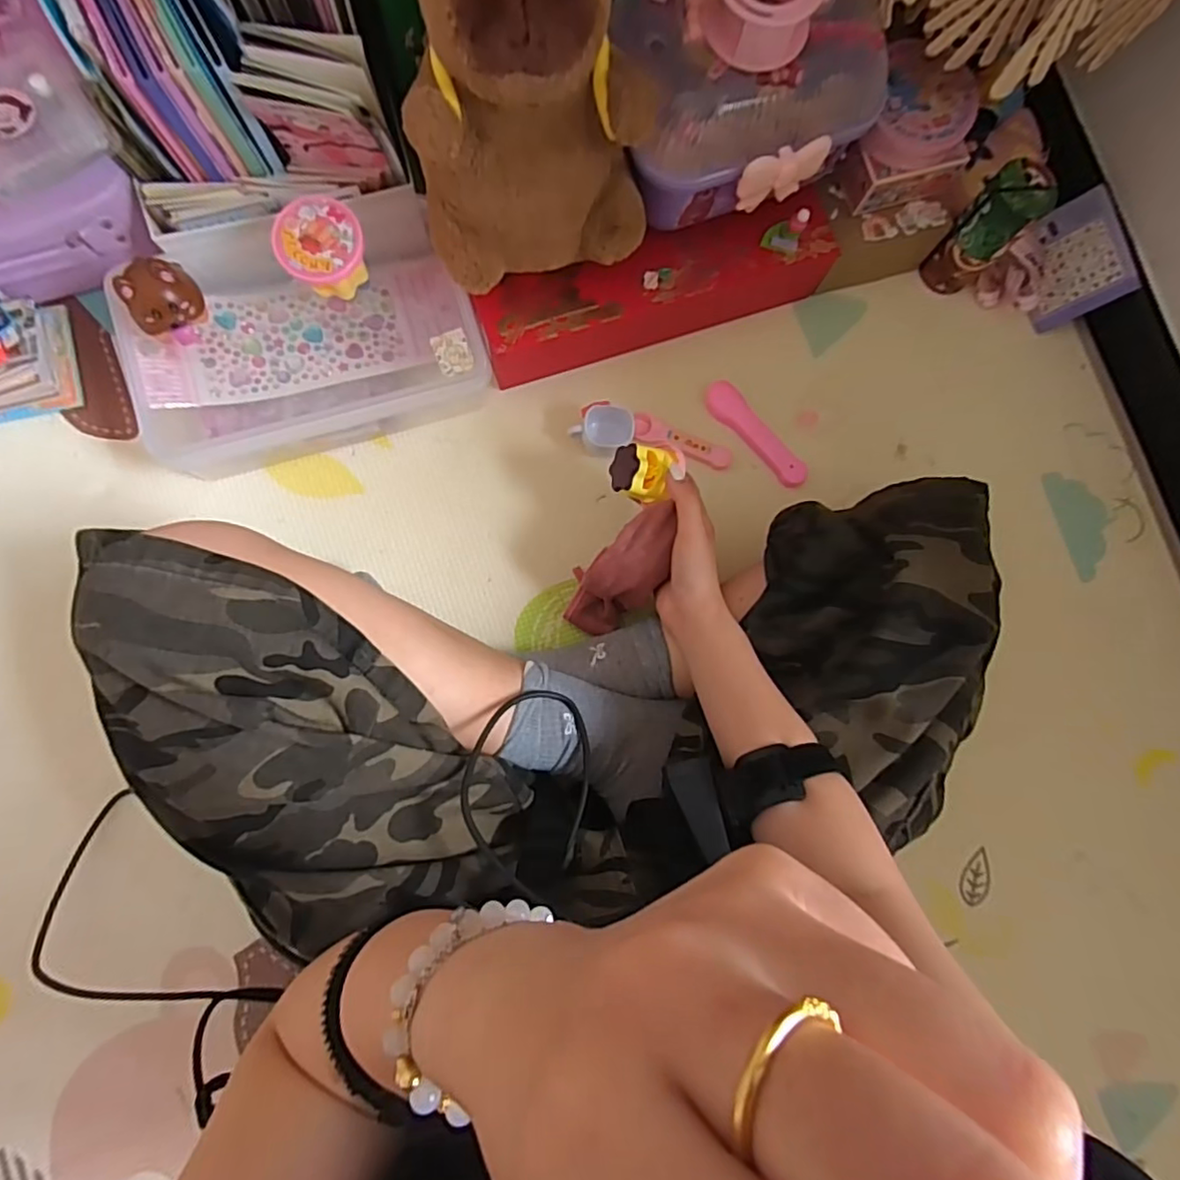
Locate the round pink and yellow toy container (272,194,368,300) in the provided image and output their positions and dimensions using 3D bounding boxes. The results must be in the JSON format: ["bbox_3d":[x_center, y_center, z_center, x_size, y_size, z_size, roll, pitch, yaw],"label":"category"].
[{"bbox_3d":[-0.213,-0.270,0.486,0.061,0.044,0.061,0,85,-5],"label":"round pink and yellow toy container"}]

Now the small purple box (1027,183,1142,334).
[{"bbox_3d":[0.493,-0.337,0.623,0.014,0.085,0.108,-14,86,-46],"label":"small purple box"}]

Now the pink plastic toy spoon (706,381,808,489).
[{"bbox_3d":[0.161,-0.150,0.594,0.030,0.020,0.128,-42,89,-7],"label":"pink plastic toy spoon"}]

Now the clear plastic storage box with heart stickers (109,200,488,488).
[{"bbox_3d":[-0.247,-0.221,0.542,0.284,0.072,0.178,-18,86,-6],"label":"clear plastic storage box with heart stickers"}]

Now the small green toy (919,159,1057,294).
[{"bbox_3d":[0.378,-0.345,0.587,0.054,0.114,0.055,0,85,-5],"label":"small green toy"}]

